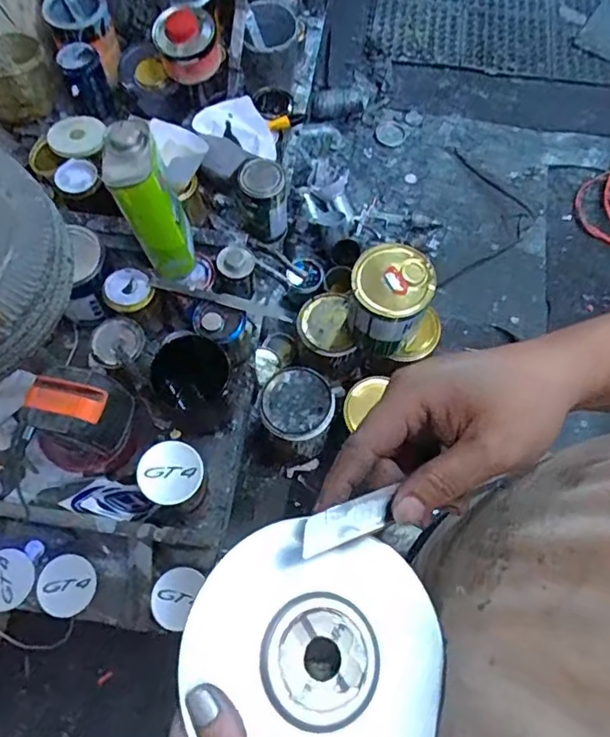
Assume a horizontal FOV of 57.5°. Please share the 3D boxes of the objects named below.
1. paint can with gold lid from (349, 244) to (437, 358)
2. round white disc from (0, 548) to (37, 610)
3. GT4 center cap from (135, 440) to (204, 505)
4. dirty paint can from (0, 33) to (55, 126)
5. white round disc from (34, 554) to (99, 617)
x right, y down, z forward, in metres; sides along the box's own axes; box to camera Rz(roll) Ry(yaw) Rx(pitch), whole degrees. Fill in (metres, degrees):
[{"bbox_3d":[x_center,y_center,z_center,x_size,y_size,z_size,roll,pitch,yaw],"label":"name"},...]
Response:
[{"bbox_3d":[0.177,-0.142,1.177,0.151,0.216,0.155,0,68,0],"label":"paint can with gold lid"},{"bbox_3d":[-0.398,0.279,0.738,0.073,0.008,0.067,6,75,-22],"label":"round white disc"},{"bbox_3d":[-0.162,0.124,0.668,0.074,0.011,0.076,0,68,0],"label":"GT4 center cap"},{"bbox_3d":[-0.461,-0.460,0.880,0.117,0.082,0.120,-28,71,-11],"label":"dirty paint can"},{"bbox_3d":[-0.315,0.285,0.731,0.081,0.014,0.073,-18,69,-7],"label":"white round disc"}]

